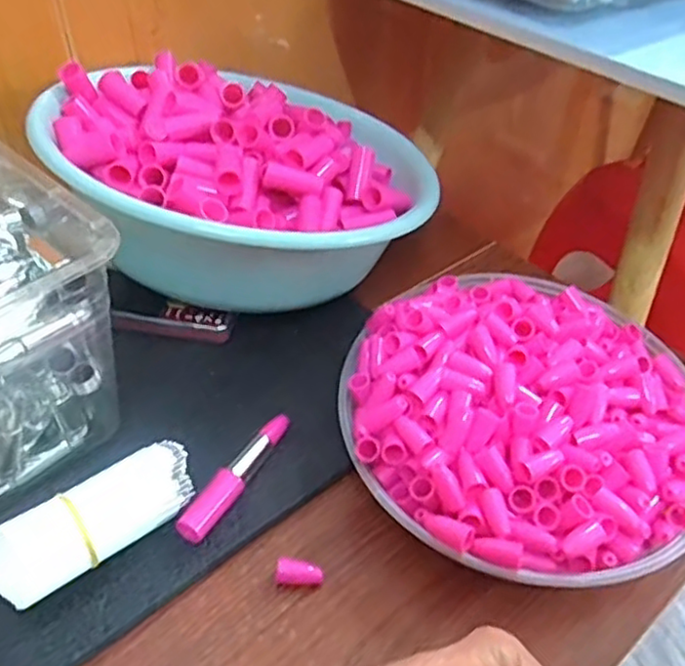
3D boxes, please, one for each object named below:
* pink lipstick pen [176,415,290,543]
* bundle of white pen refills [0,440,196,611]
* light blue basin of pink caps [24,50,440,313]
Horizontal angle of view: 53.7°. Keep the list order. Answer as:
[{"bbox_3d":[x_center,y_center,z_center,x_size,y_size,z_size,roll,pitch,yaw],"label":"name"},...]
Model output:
[{"bbox_3d":[-0.062,0.084,0.413,0.018,0.013,0.100,25,48,20],"label":"pink lipstick pen"},{"bbox_3d":[-0.134,0.101,0.367,0.109,0.030,0.035,-29,53,-29],"label":"bundle of white pen refills"},{"bbox_3d":[-0.081,-0.121,0.543,0.277,0.110,0.297,42,49,20],"label":"light blue basin of pink caps"}]

